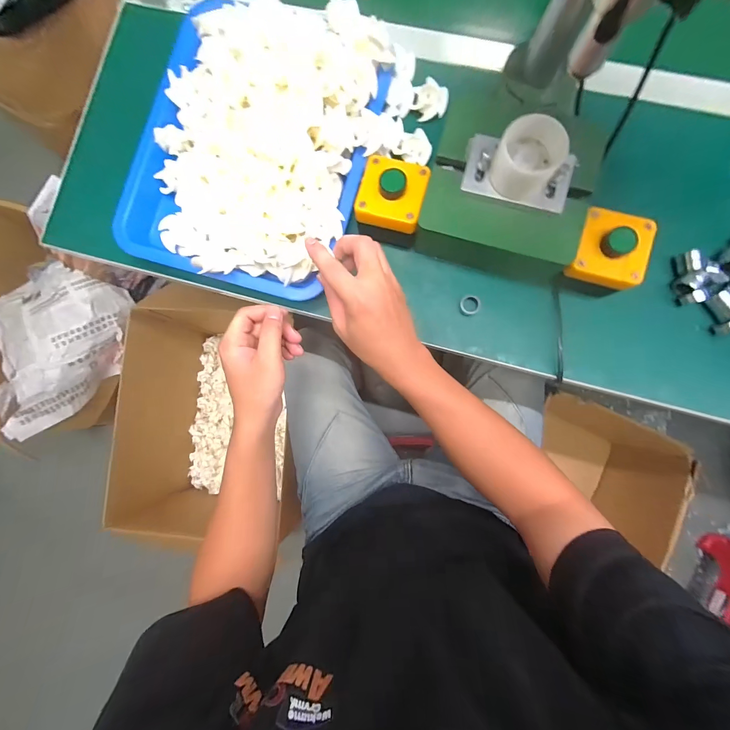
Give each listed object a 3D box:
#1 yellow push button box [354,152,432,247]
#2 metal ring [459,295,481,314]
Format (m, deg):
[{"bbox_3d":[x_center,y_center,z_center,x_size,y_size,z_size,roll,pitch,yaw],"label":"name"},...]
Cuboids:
[{"bbox_3d":[0.028,-0.176,0.359,0.069,0.060,0.080,14,85,3],"label":"yellow push button box"},{"bbox_3d":[0.121,-0.069,0.374,0.023,0.008,0.021,0,84,2],"label":"metal ring"}]

